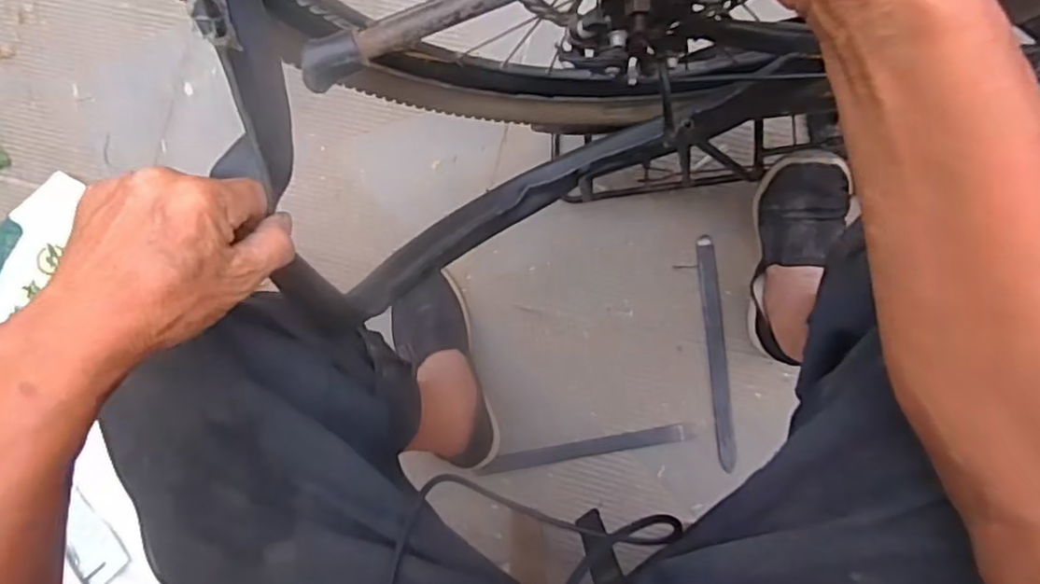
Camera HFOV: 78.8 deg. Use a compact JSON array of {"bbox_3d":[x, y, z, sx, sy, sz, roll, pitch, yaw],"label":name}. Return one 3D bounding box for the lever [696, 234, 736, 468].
[{"bbox_3d":[0.253,0.076,0.815,0.023,0.007,0.293,-5,85,8],"label":"lever"}]

